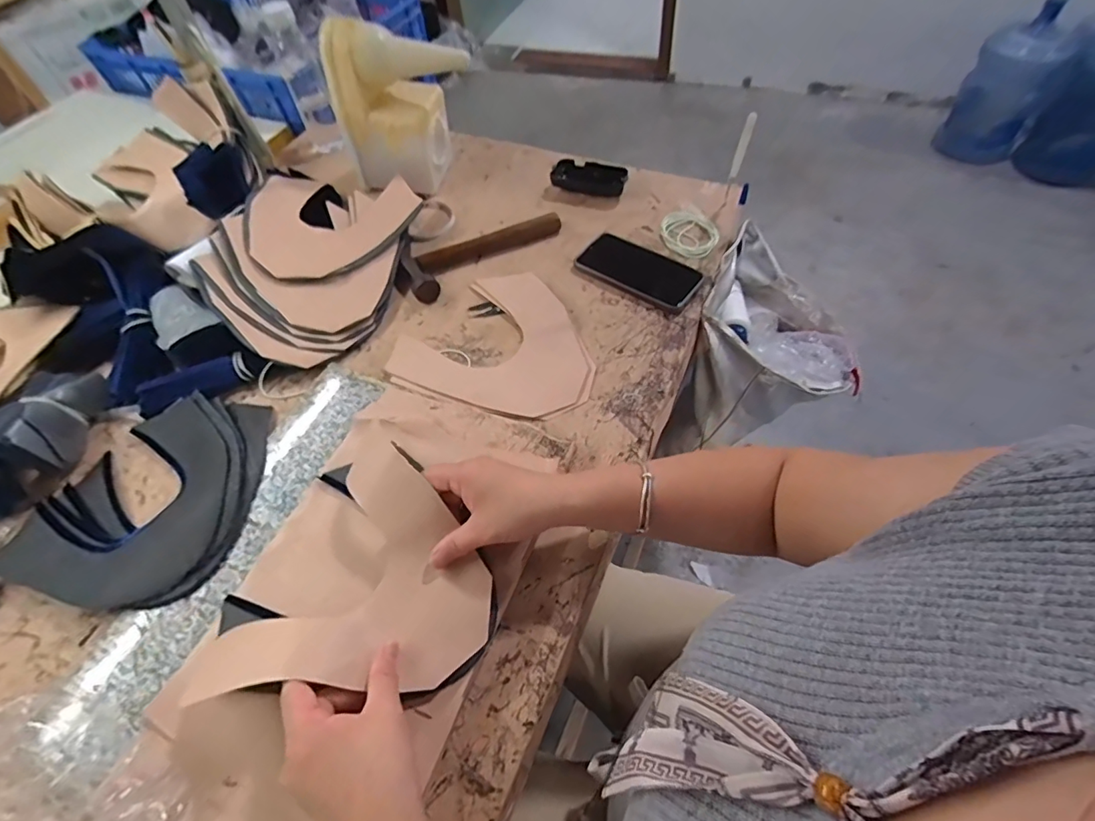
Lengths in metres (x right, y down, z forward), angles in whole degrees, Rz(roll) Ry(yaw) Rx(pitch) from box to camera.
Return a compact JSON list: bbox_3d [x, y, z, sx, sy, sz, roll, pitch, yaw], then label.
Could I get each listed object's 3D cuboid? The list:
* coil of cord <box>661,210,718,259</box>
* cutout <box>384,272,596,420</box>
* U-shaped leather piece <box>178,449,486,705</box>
[{"bbox_3d":[0.190,-0.241,0.687,0.079,0.008,0.090,25,62,20],"label":"coil of cord"},{"bbox_3d":[-0.050,-0.085,0.594,0.224,0.009,0.204,17,59,15],"label":"cutout"},{"bbox_3d":[-0.130,0.145,0.378,0.151,0.059,0.197,26,61,17],"label":"U-shaped leather piece"}]

